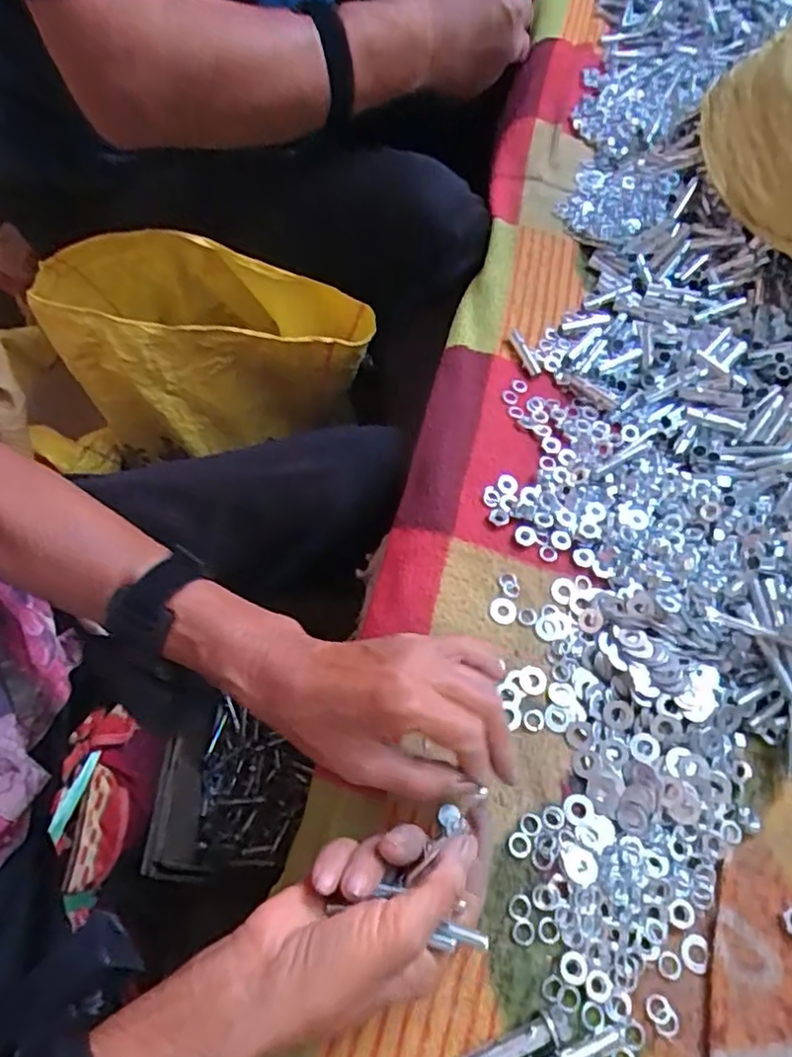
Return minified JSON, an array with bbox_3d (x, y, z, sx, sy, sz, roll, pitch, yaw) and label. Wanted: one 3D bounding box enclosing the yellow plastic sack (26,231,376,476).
[{"bbox_3d":[-0.185,-0.183,0.641,0.324,0.178,0.168,5,62,-1],"label":"yellow plastic sack"}]

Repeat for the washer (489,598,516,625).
[{"bbox_3d":[0.070,0.053,0.420,0.017,0.004,0.017,13,62,3],"label":"washer"}]

